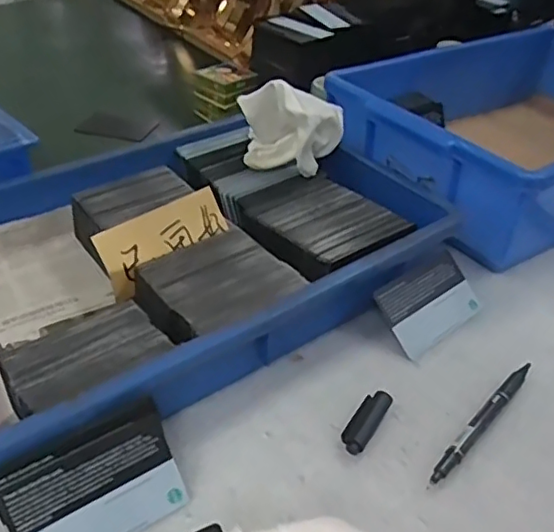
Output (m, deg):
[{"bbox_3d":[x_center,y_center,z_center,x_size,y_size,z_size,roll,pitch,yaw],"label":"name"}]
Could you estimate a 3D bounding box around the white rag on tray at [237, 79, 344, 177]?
[{"bbox_3d":[0.009,-0.116,0.508,0.089,0.068,0.051,11,40,11],"label":"white rag on tray"}]

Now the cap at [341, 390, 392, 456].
[{"bbox_3d":[0.054,0.094,0.368,0.017,0.011,0.045,23,43,24],"label":"cap"}]

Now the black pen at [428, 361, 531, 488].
[{"bbox_3d":[0.129,0.096,0.377,0.010,0.012,0.118,31,47,32],"label":"black pen"}]

